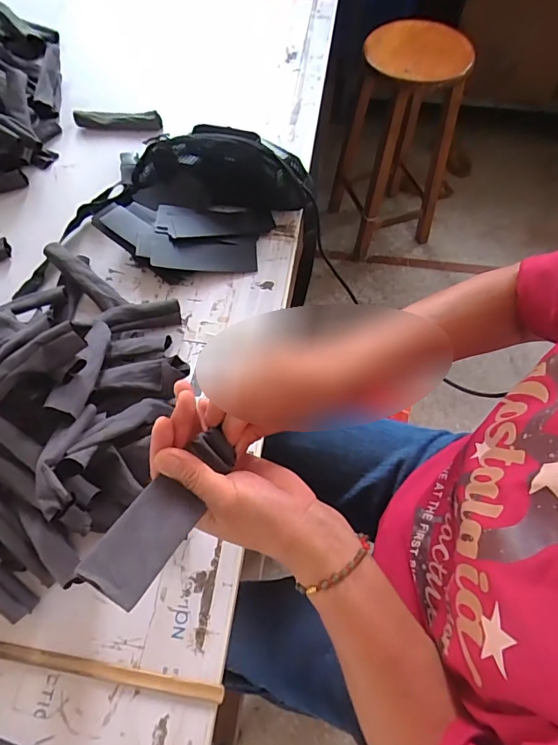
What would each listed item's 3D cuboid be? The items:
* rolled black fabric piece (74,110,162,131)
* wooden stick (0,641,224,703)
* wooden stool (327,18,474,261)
[{"bbox_3d":[-0.280,-0.441,0.768,0.151,0.024,0.027,1,64,2],"label":"rolled black fabric piece"},{"bbox_3d":[-0.184,0.283,0.423,0.264,0.005,0.016,7,64,5],"label":"wooden stick"},{"bbox_3d":[0.362,-0.701,1.395,0.323,0.649,0.300,-17,64,-7],"label":"wooden stool"}]

